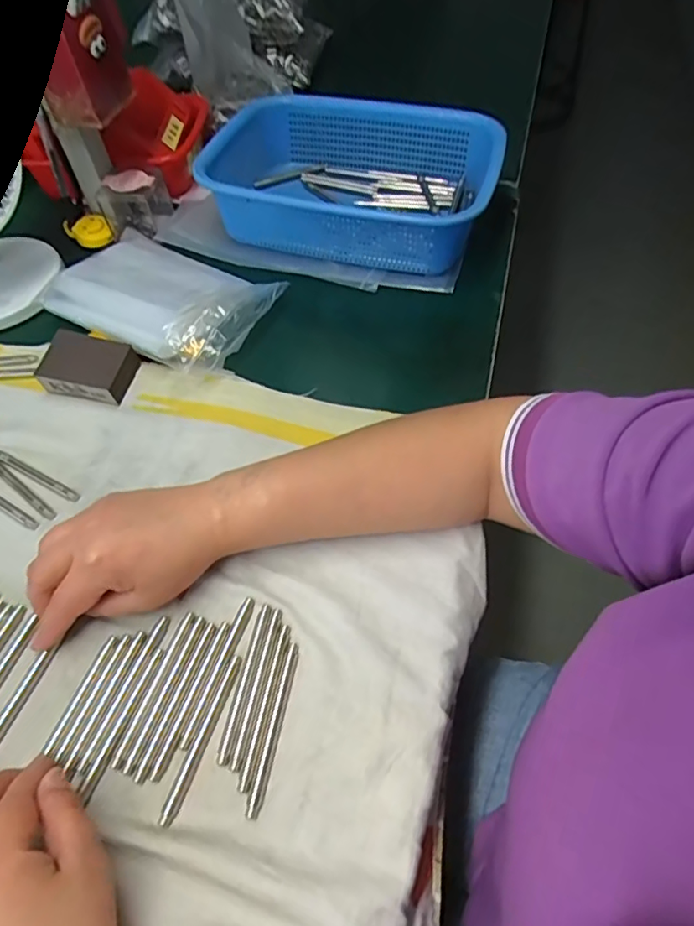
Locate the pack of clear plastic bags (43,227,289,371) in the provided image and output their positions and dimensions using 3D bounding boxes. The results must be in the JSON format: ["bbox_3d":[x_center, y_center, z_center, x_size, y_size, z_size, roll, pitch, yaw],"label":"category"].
[{"bbox_3d":[-0.174,-0.162,0.518,0.209,0.039,0.136,26,61,20],"label":"pack of clear plastic bags"}]

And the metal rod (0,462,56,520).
[{"bbox_3d":[-0.259,0.016,0.430,0.094,0.004,0.009,31,63,22],"label":"metal rod"}]

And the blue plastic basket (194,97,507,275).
[{"bbox_3d":[-0.001,-0.293,0.569,0.275,0.075,0.207,12,57,11],"label":"blue plastic basket"}]

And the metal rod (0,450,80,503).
[{"bbox_3d":[-0.249,0.008,0.435,0.095,0.004,0.008,25,61,19],"label":"metal rod"}]

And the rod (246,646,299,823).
[{"bbox_3d":[-0.043,0.153,0.321,0.007,0.004,0.093,8,57,9],"label":"rod"}]

